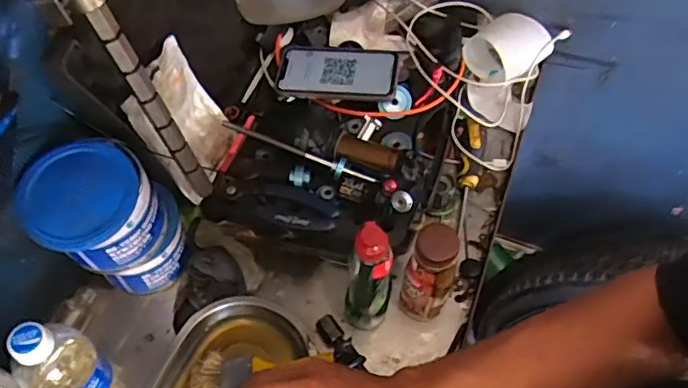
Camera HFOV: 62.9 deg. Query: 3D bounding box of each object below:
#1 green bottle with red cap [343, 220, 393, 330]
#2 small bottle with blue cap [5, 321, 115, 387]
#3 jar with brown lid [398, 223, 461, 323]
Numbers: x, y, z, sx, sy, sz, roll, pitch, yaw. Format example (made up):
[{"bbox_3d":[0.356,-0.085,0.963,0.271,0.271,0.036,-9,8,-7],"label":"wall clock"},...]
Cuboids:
[{"bbox_3d":[0.024,0.086,0.558,0.043,0.151,0.044,8,58,4],"label":"green bottle with red cap"},{"bbox_3d":[-0.256,0.154,0.506,0.065,0.148,0.060,13,59,8],"label":"small bottle with blue cap"},{"bbox_3d":[0.087,0.084,0.568,0.046,0.148,0.040,28,62,16],"label":"jar with brown lid"}]

